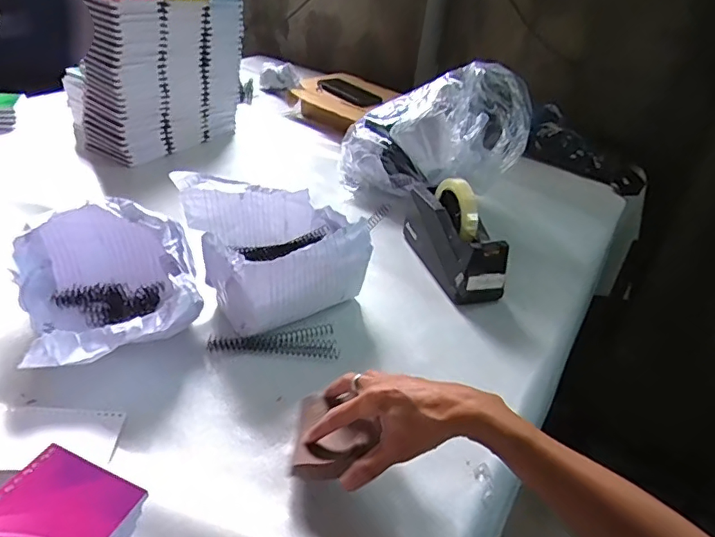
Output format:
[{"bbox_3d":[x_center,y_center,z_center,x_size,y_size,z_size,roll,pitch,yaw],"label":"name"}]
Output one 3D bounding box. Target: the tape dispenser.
[{"bbox_3d":[0.143,-0.051,0.752,0.071,0.122,0.194,-6,35,-19],"label":"tape dispenser"}]

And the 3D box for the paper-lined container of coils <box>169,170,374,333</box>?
[{"bbox_3d":[-0.105,-0.028,0.657,0.176,0.129,0.189,-16,39,-32],"label":"paper-lined container of coils"}]

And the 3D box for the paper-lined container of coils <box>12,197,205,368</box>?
[{"bbox_3d":[-0.274,0.016,0.576,0.176,0.116,0.204,-8,36,-22],"label":"paper-lined container of coils"}]

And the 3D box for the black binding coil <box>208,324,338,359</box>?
[{"bbox_3d":[-0.097,0.088,0.603,0.146,0.010,0.048,-1,33,-12],"label":"black binding coil"}]

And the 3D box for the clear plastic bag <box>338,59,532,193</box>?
[{"bbox_3d":[0.127,-0.236,0.911,0.307,0.230,0.187,26,37,28],"label":"clear plastic bag"}]

